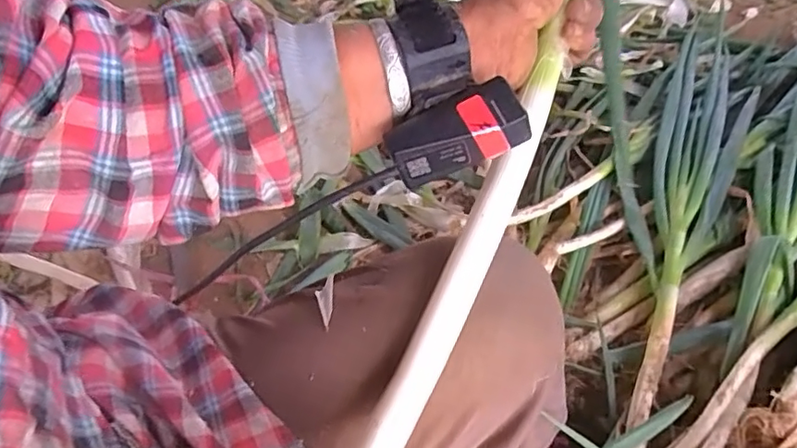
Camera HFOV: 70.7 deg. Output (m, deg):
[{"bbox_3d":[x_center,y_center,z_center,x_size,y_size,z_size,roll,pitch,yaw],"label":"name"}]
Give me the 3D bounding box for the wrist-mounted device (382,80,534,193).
[{"bbox_3d":[0.028,-0.042,0.264,0.063,0.026,0.020,-21,49,12],"label":"wrist-mounted device"}]

